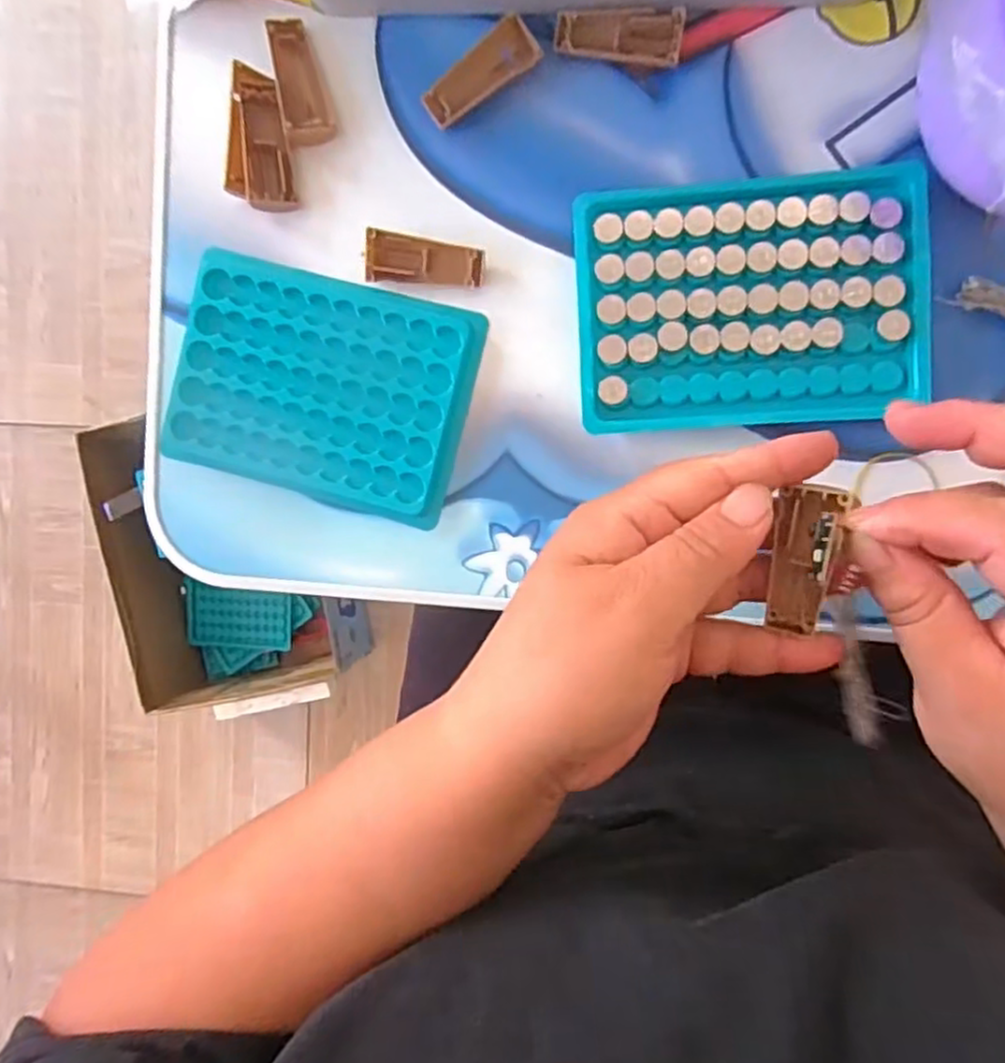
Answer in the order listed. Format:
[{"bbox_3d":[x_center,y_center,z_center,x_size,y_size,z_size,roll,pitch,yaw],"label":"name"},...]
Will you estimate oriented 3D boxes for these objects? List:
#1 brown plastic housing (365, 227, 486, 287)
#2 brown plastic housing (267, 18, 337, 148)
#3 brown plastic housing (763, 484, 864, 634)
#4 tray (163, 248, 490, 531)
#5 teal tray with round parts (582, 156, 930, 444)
[{"bbox_3d":[-0.032,-0.113,0.296,0.049,0.011,0.018,5,94,6],"label":"brown plastic housing"},{"bbox_3d":[-0.085,-0.190,0.298,0.019,0.010,0.050,-14,90,6],"label":"brown plastic housing"},{"bbox_3d":[0.099,0.006,0.233,0.019,0.010,0.044,14,109,23],"label":"brown plastic housing"},{"bbox_3d":[-0.078,-0.062,0.306,0.128,0.009,0.093,15,95,6],"label":"tray"},{"bbox_3d":[0.096,-0.090,0.281,0.130,0.017,0.094,-3,93,7],"label":"teal tray with round parts"}]

